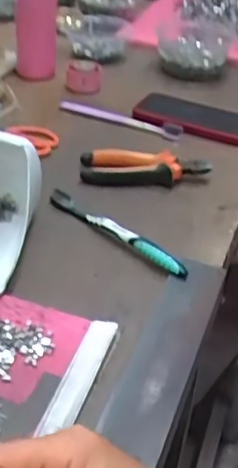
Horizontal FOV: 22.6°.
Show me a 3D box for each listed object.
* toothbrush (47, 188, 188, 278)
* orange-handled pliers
[{"bbox_3d":[-0.006,-0.007,0.610,0.184,0.020,0.015,32,45,31],"label":"toothbrush"},{"bbox_3d":[0.031,-0.080,0.711,0.150,0.025,0.045,1,36,-4],"label":"orange-handled pliers"}]

